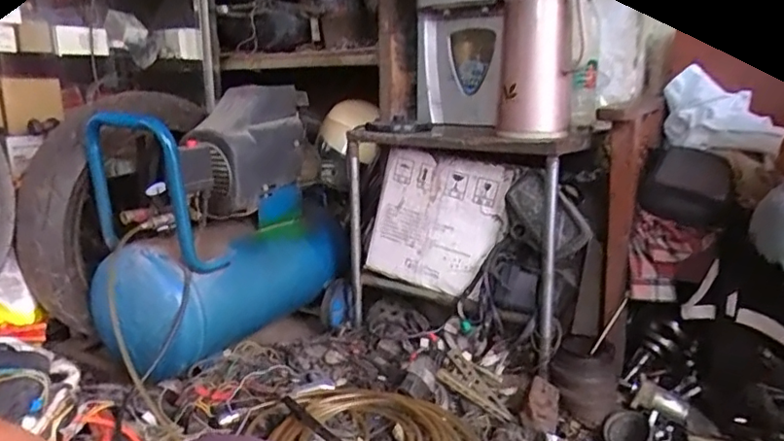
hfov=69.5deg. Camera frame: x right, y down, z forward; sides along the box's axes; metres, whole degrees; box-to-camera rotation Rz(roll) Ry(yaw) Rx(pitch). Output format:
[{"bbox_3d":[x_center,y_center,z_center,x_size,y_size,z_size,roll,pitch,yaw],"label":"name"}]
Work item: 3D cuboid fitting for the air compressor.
[{"bbox_3d":[-0.380,-0.017,1.330,0.303,0.514,0.835,7,15,27],"label":"air compressor"}]

